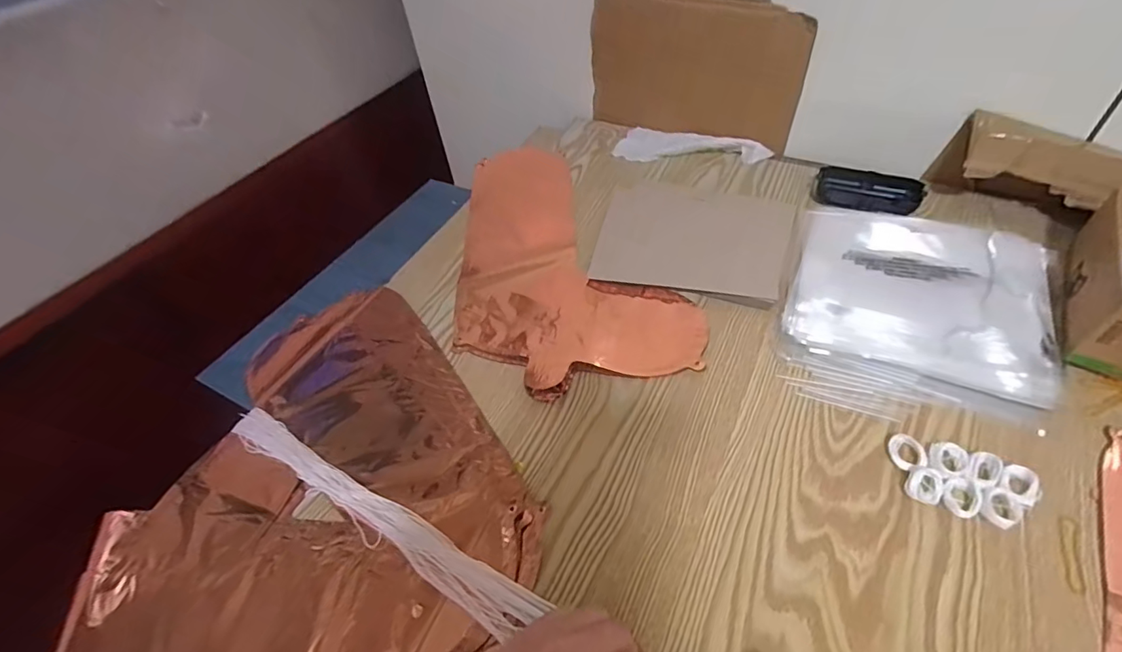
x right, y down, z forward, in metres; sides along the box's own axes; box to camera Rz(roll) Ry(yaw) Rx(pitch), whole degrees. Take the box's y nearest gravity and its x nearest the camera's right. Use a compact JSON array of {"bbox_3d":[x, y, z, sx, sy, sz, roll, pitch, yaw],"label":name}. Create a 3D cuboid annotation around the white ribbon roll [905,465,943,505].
[{"bbox_3d":[0.263,0.114,0.371,0.023,0.010,0.027,24,56,25],"label":"white ribbon roll"}]

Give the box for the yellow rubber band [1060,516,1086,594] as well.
[{"bbox_3d":[0.338,0.150,0.338,0.010,0.004,0.052,19,54,21],"label":"yellow rubber band"}]

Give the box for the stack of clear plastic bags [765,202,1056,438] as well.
[{"bbox_3d":[0.335,-0.019,0.485,0.217,0.016,0.261,17,53,20],"label":"stack of clear plastic bags"}]

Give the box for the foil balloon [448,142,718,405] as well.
[{"bbox_3d":[-0.009,-0.101,0.589,0.228,0.015,0.415,-11,49,-4],"label":"foil balloon"}]

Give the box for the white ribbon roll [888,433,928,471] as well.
[{"bbox_3d":[0.263,0.096,0.389,0.024,0.010,0.028,-10,49,-2],"label":"white ribbon roll"}]

